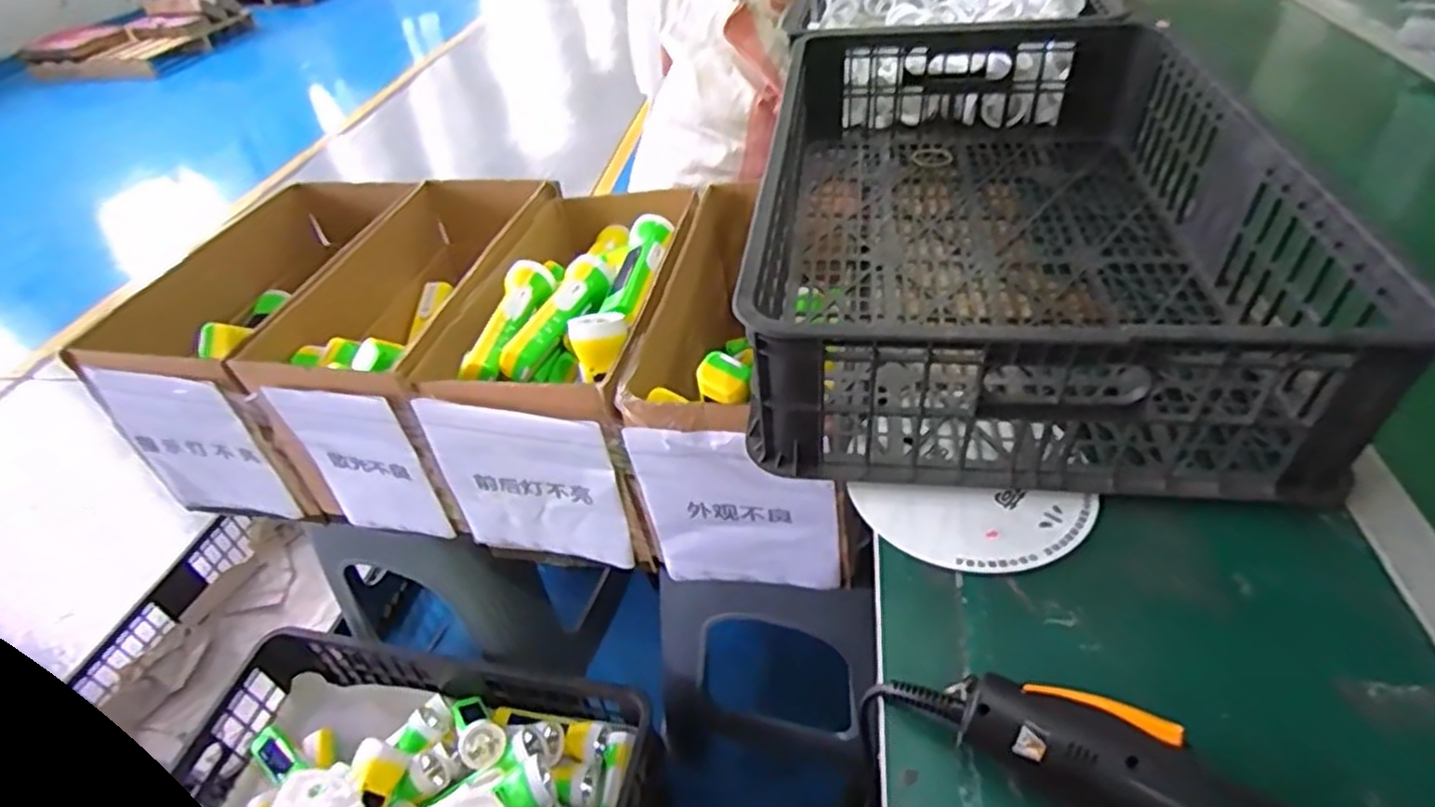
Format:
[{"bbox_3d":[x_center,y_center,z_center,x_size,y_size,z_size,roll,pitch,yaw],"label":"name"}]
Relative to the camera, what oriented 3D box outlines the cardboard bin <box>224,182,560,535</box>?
[{"bbox_3d":[-0.347,-0.107,0.956,0.207,0.222,0.506,4,42,11],"label":"cardboard bin"}]

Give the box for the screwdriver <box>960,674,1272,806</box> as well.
[{"bbox_3d":[0.233,0.190,0.332,0.237,0.044,0.044,17,46,25],"label":"screwdriver"}]

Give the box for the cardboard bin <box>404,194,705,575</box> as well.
[{"bbox_3d":[-0.162,-0.072,0.880,0.226,0.239,0.446,2,41,9],"label":"cardboard bin"}]

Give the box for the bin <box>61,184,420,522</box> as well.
[{"bbox_3d":[-0.552,-0.112,0.975,0.228,0.237,0.462,3,42,10],"label":"bin"}]

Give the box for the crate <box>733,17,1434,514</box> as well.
[{"bbox_3d":[0.260,-0.204,0.692,0.399,0.137,0.642,3,43,8],"label":"crate"}]

